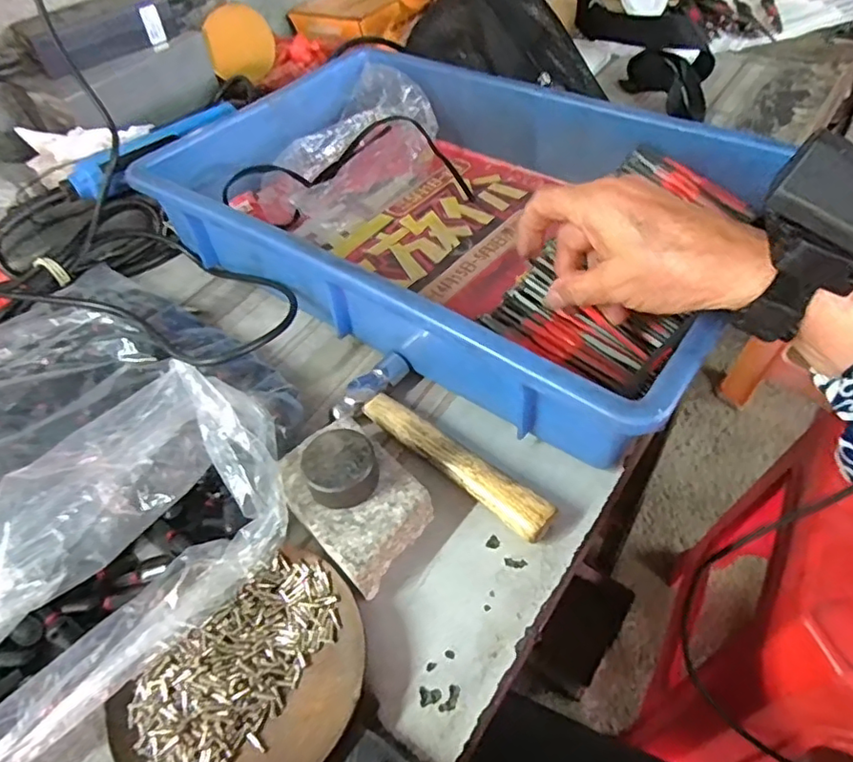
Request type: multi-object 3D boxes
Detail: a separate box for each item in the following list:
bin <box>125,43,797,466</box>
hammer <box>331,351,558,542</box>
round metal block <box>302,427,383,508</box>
[{"bbox_3d":[0.019,-0.143,0.455,0.436,0.077,0.286,28,57,27],"label":"bin"},{"bbox_3d":[0.016,0.034,0.354,0.148,0.019,0.058,28,57,27],"label":"hammer"},{"bbox_3d":[-0.045,0.046,0.311,0.037,0.023,0.034,-3,48,3],"label":"round metal block"}]

